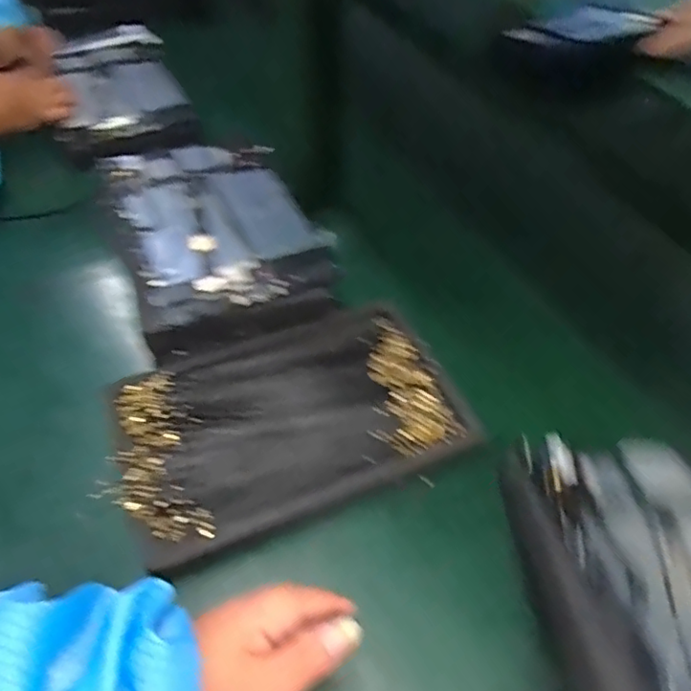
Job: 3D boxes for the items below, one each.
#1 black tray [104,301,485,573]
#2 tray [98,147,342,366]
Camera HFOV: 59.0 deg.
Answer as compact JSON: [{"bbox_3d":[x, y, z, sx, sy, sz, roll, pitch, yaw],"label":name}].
[{"bbox_3d":[-0.041,0.052,0.451,0.243,0.021,0.151,-18,52,-16],"label":"black tray"},{"bbox_3d":[-0.121,-0.103,0.553,0.171,0.034,0.243,-19,52,-17],"label":"tray"}]

